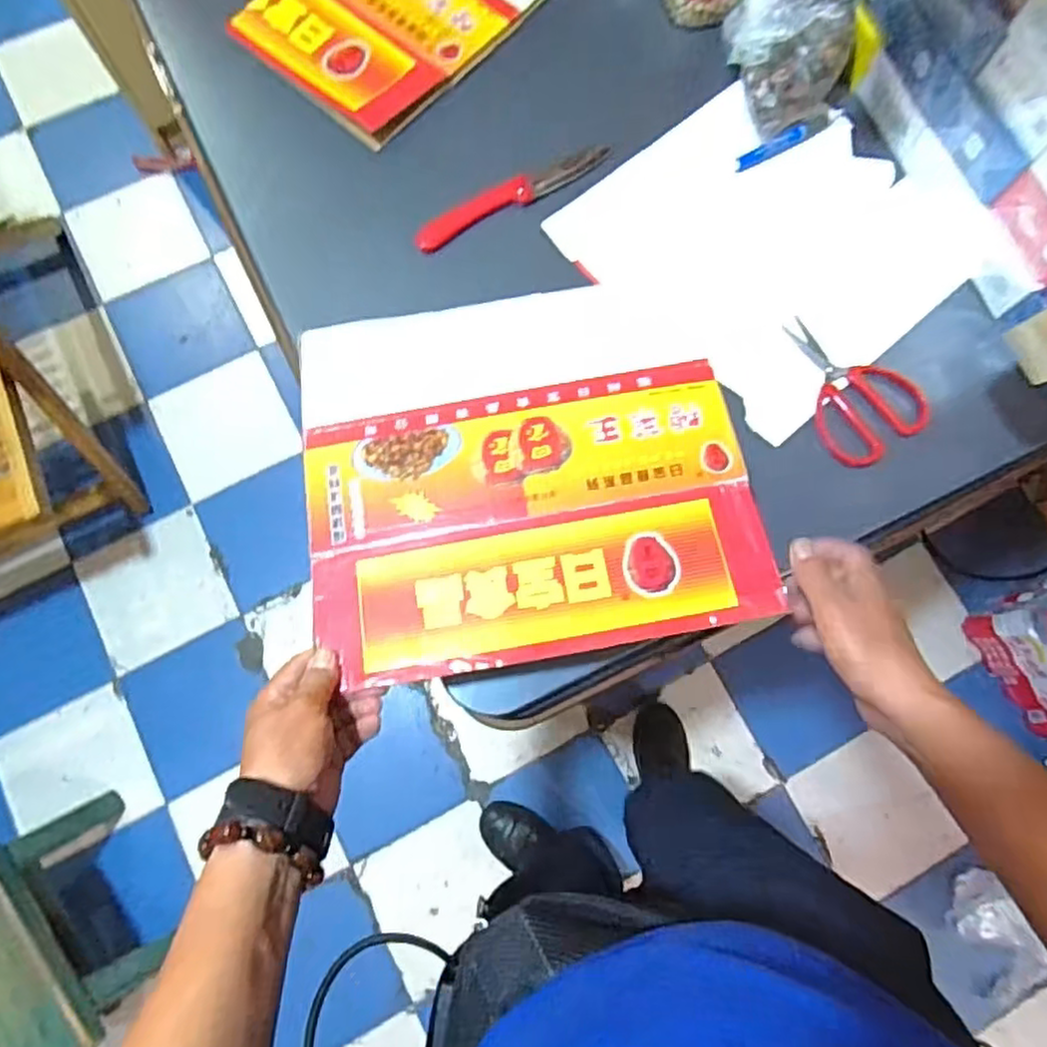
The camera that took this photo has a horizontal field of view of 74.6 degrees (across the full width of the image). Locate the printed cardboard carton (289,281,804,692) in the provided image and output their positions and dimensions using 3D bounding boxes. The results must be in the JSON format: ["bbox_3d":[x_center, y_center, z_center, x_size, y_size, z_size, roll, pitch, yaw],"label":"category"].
[{"bbox_3d":[-0.002,-0.046,0.530,0.325,0.010,0.295,-9,70,0],"label":"printed cardboard carton"}]

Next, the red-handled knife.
[{"bbox_3d":[-0.011,-0.310,0.644,0.202,0.009,0.035,-30,79,-7],"label":"red-handled knife"}]

